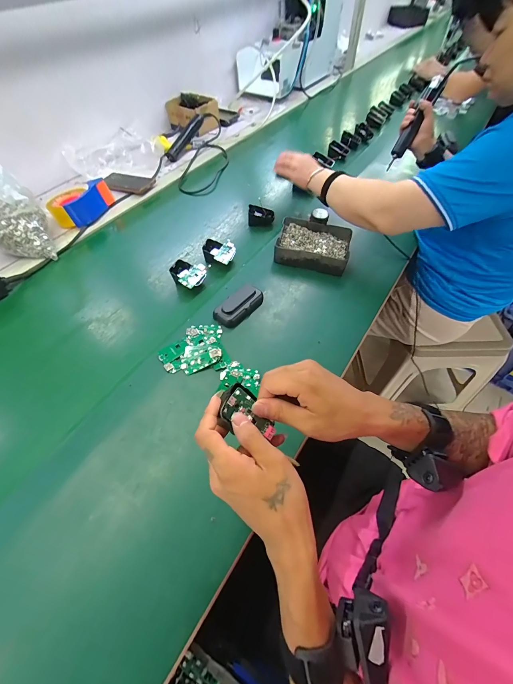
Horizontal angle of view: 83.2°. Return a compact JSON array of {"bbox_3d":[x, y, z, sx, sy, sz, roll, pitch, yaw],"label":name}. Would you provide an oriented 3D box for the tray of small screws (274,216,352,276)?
[{"bbox_3d":[0.129,-0.221,0.664,0.160,0.048,0.131,9,57,7],"label":"tray of small screws"}]

